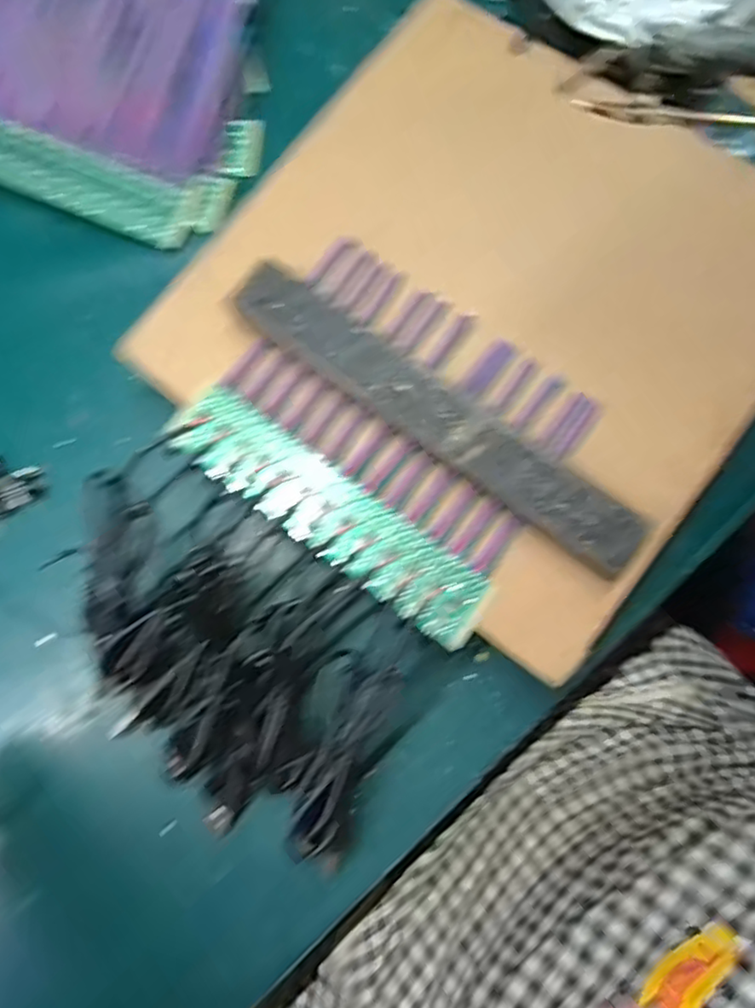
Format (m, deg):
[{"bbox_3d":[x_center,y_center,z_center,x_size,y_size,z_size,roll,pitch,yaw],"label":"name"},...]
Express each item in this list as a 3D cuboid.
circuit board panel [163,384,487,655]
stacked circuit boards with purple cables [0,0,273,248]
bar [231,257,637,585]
[{"bbox_3d":[-0.023,0.002,0.291,0.158,0.004,0.036,36,81,8],"label":"circuit board panel"},{"bbox_3d":[-0.155,-0.248,0.363,0.185,0.030,0.181,16,79,5],"label":"stacked circuit boards with purple cables"},{"bbox_3d":[0.025,-0.041,0.289,0.204,0.018,0.029,37,82,8],"label":"bar"}]

